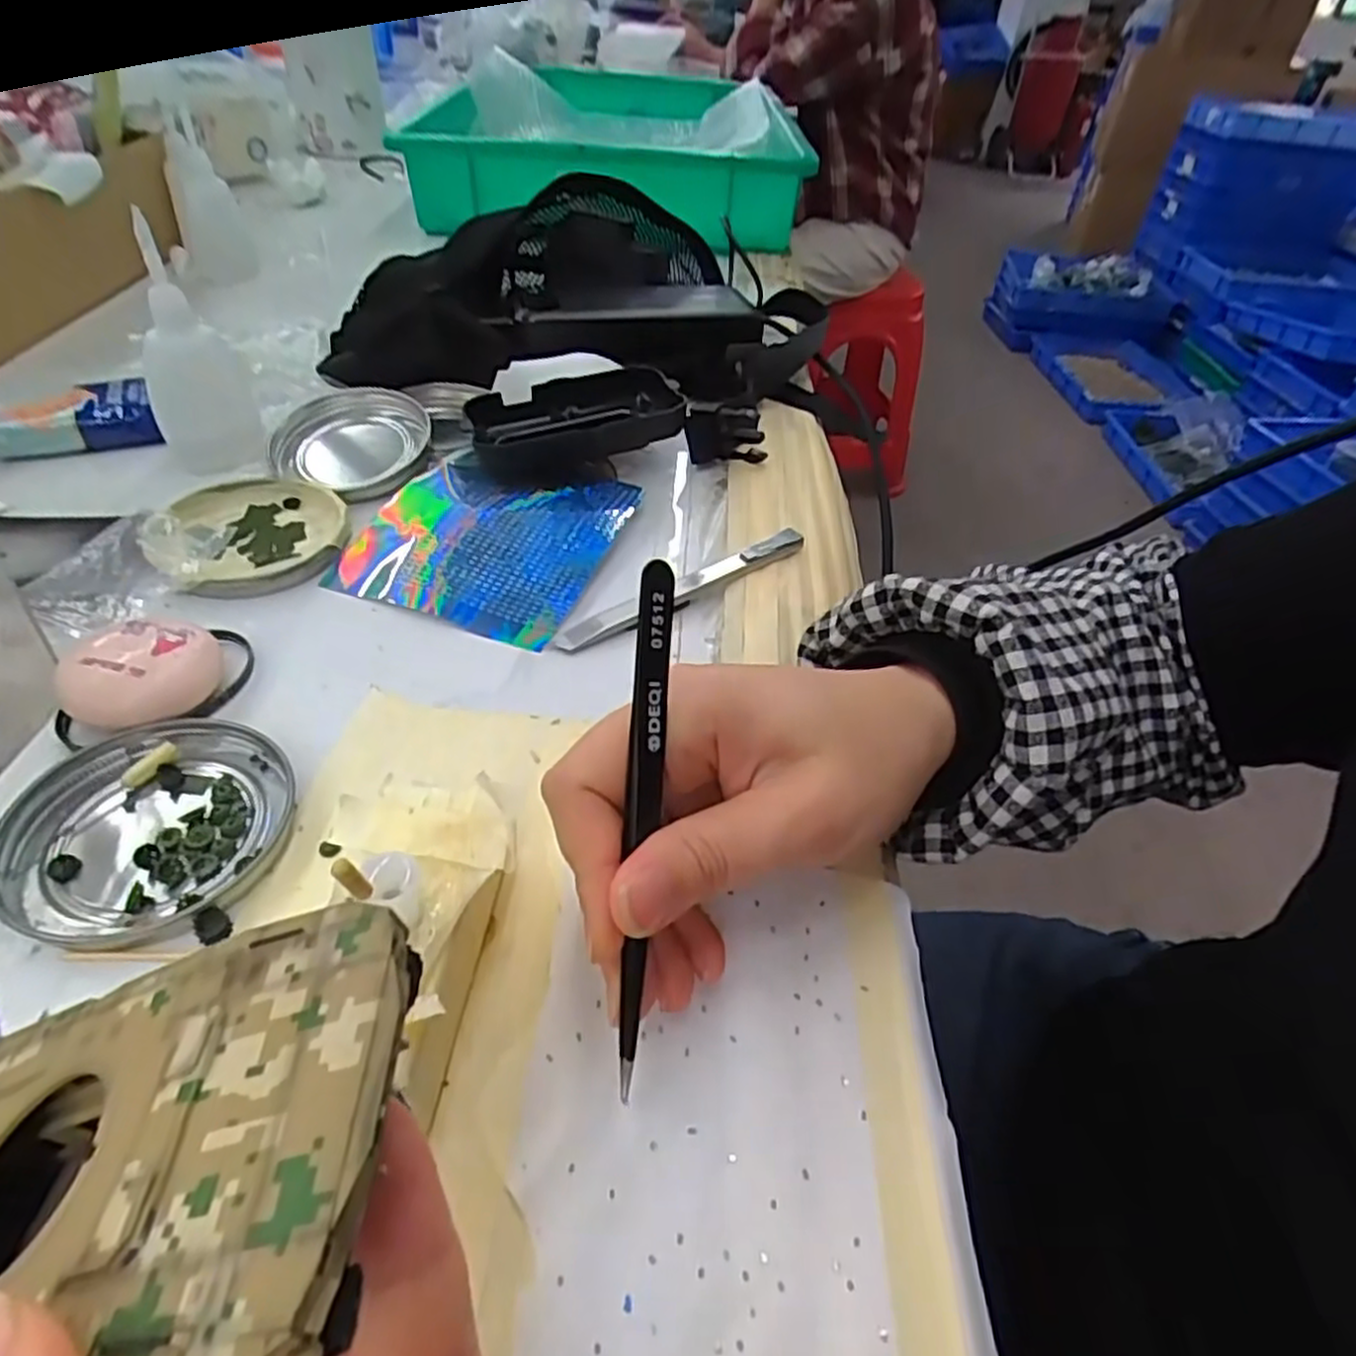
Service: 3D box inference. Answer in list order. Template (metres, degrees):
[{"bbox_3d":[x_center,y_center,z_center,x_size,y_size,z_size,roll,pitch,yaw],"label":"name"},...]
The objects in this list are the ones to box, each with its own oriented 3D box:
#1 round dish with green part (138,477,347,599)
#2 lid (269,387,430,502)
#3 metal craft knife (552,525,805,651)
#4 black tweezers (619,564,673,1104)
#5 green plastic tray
[{"bbox_3d":[-0.192,-0.066,0.349,0.078,0.013,0.078,4,44,-3],"label":"round dish with green part"},{"bbox_3d":[-0.166,-0.122,0.394,0.067,0.015,0.074,8,44,2],"label":"lid"},{"bbox_3d":[0.004,-0.041,0.341,0.127,0.012,0.013,-25,52,-28],"label":"metal craft knife"},{"bbox_3d":[-0.009,0.037,0.197,0.009,0.131,0.008,3,4,-4],"label":"black tweezers"},{"bbox_3d":[-0.072,-0.596,0.868,0.358,0.100,0.564,3,44,-4],"label":"green plastic tray"}]

